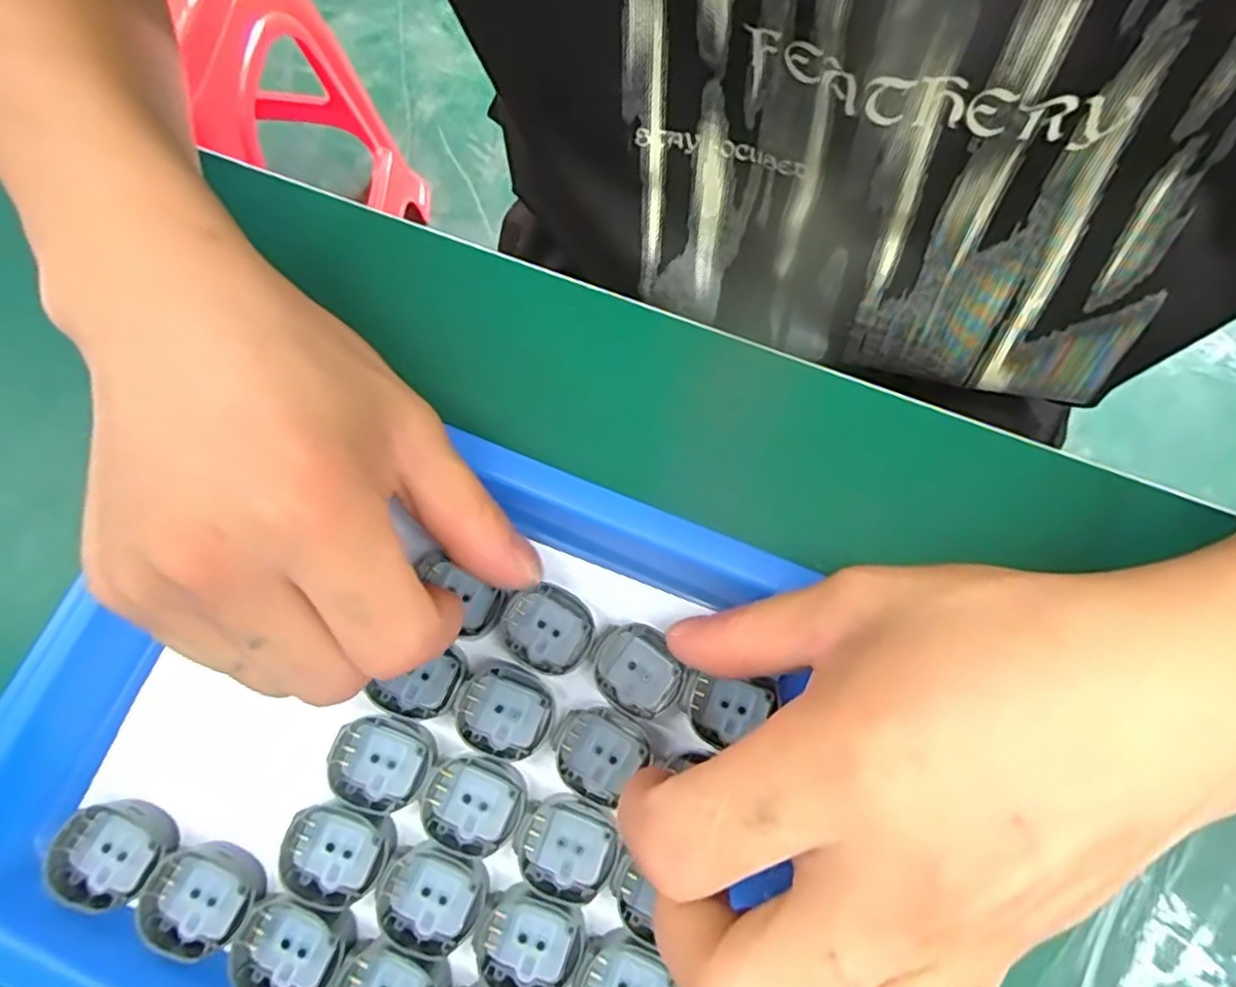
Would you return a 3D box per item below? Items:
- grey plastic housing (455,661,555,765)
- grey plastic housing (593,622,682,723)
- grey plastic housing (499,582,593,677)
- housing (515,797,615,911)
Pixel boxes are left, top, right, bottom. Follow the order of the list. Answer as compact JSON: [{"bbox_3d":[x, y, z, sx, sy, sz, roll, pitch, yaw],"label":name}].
[{"bbox_3d":[-0.033,0.064,0.202,0.028,0.005,0.025,23,76,7],"label":"grey plastic housing"},{"bbox_3d":[0.006,0.053,0.206,0.026,0.004,0.025,26,77,8],"label":"grey plastic housing"},{"bbox_3d":[-0.022,0.041,0.209,0.027,0.004,0.025,25,77,7],"label":"grey plastic housing"},{"bbox_3d":[-0.014,0.099,0.190,0.027,0.006,0.025,25,77,7],"label":"housing"}]

